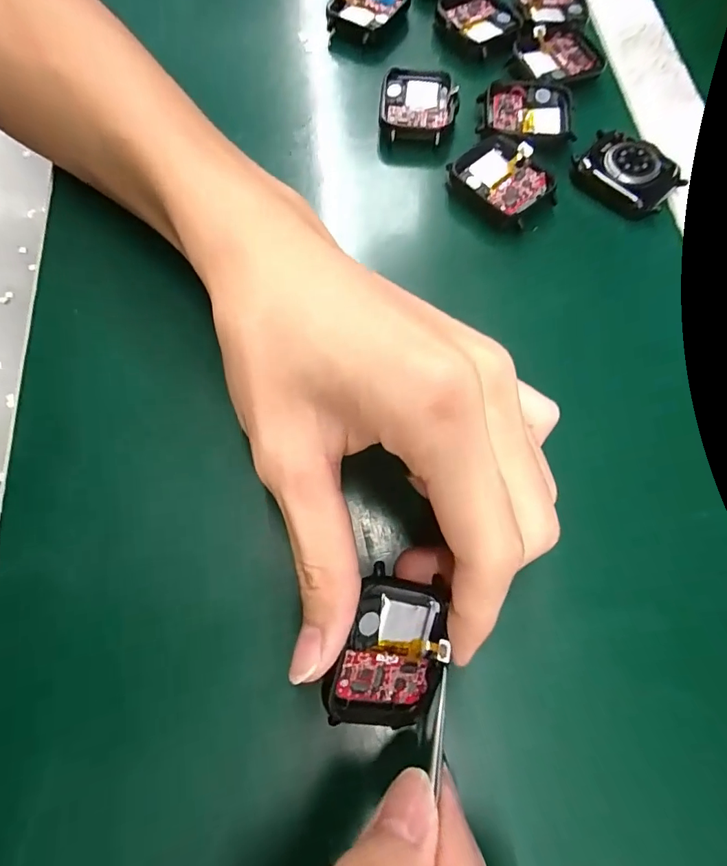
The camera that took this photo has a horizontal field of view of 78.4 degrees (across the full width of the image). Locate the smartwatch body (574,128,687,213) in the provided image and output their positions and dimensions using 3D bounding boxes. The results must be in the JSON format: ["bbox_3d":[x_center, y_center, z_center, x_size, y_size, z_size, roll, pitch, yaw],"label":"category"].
[{"bbox_3d":[0.127,-0.125,0.214,0.048,0.011,0.032,24,72,7],"label":"smartwatch body"}]

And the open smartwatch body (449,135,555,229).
[{"bbox_3d":[0.067,-0.119,0.208,0.044,0.007,0.039,43,75,12],"label":"open smartwatch body"}]

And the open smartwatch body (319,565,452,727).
[{"bbox_3d":[0.009,0.070,0.142,0.038,0.011,0.045,27,83,-22],"label":"open smartwatch body"}]

